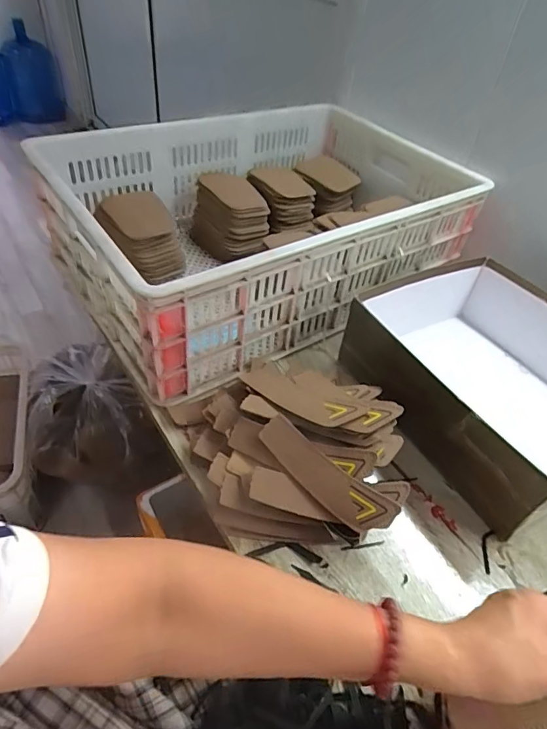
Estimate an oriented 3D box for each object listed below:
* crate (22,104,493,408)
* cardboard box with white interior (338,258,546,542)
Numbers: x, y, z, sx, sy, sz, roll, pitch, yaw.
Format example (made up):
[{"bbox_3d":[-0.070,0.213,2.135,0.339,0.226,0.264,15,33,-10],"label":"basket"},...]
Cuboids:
[{"bbox_3d":[-0.012,-0.253,0.776,0.632,0.189,0.452,-25,52,-29],"label":"crate"},{"bbox_3d":[0.293,0.009,0.610,0.309,0.112,0.322,-20,49,-26],"label":"cardboard box with white interior"}]

